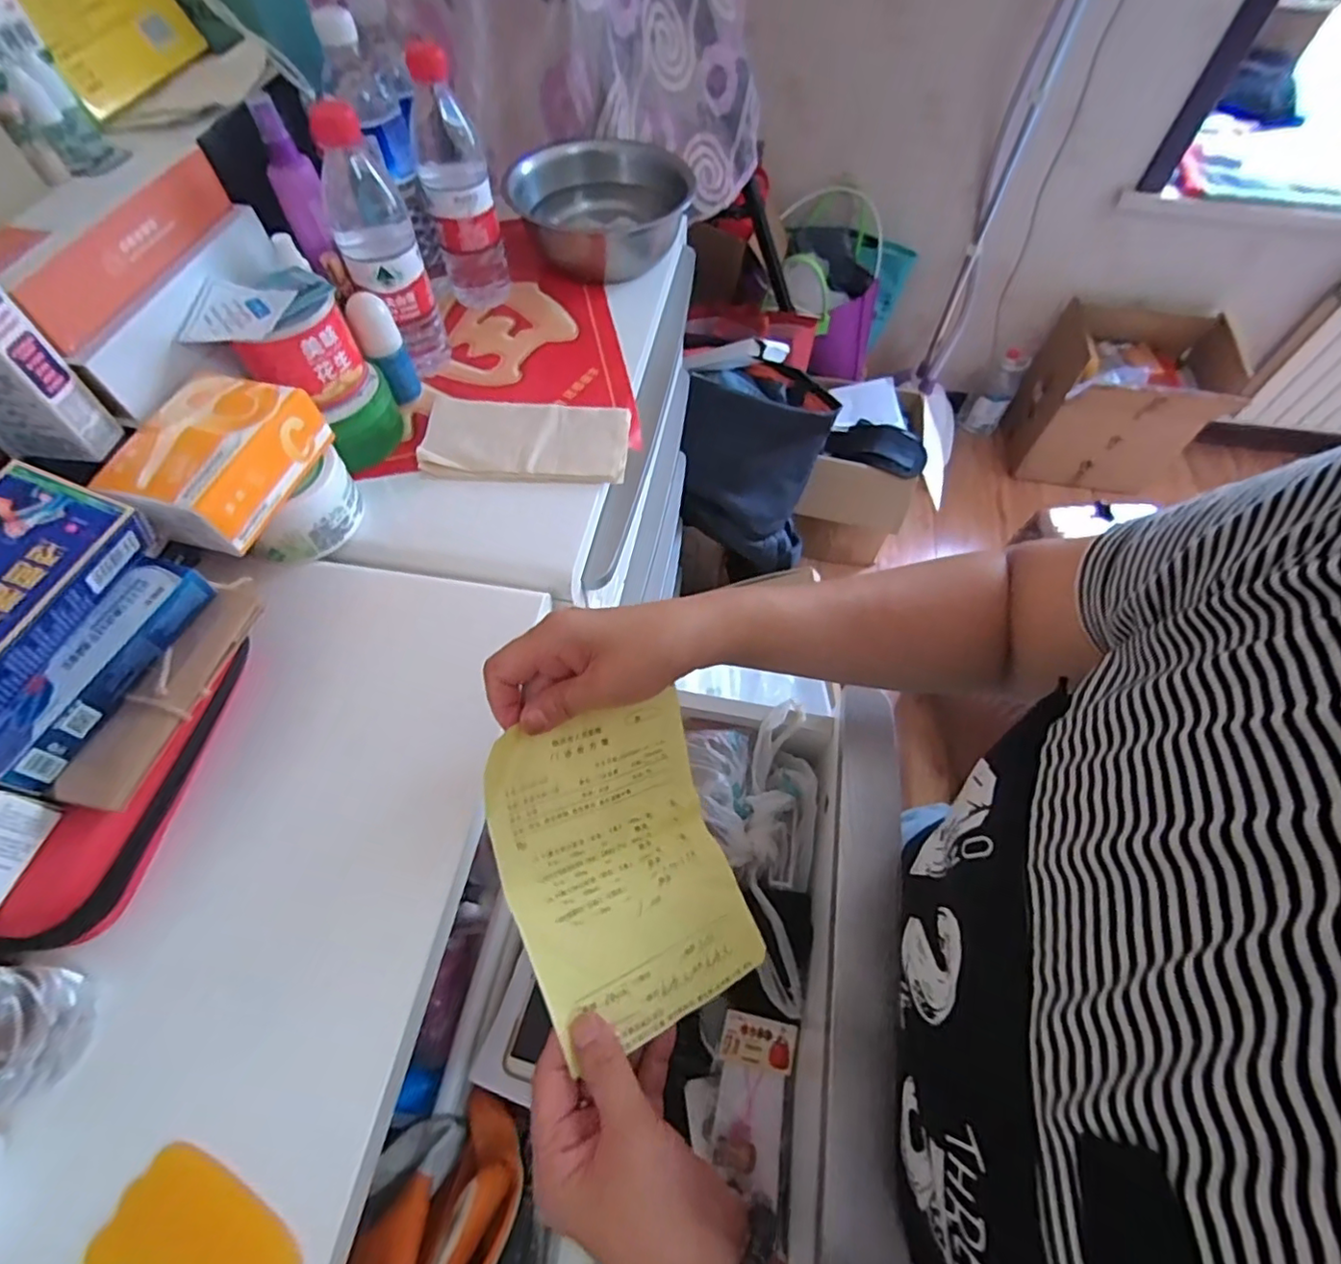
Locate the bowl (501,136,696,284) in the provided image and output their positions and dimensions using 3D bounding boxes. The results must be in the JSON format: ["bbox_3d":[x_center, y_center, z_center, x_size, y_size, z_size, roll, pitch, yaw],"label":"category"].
[{"bbox_3d":[-0.085,-0.469,0.685,0.171,0.072,0.211,20,62,11],"label":"bowl"}]

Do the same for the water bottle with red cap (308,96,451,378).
[{"bbox_3d":[-0.244,-0.316,0.518,0.062,0.205,0.061,-24,63,-14],"label":"water bottle with red cap"}]

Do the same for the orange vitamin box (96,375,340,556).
[{"bbox_3d":[-0.305,-0.118,0.410,0.082,0.047,0.117,13,61,7],"label":"orange vitamin box"}]

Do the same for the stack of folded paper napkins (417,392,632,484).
[{"bbox_3d":[-0.129,-0.176,0.548,0.179,0.012,0.097,2,60,1],"label":"stack of folded paper napkins"}]

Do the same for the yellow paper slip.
[{"bbox_3d":[-0.028,0.132,0.349,0.124,0.024,0.167,-16,79,-28],"label":"yellow paper slip"}]

